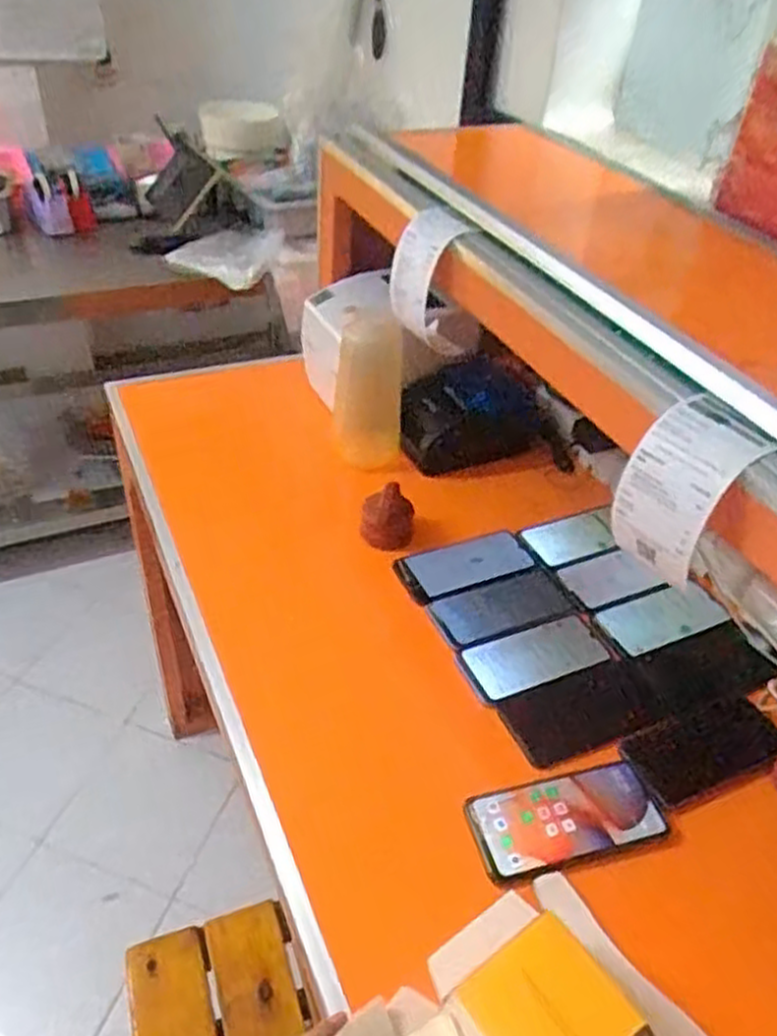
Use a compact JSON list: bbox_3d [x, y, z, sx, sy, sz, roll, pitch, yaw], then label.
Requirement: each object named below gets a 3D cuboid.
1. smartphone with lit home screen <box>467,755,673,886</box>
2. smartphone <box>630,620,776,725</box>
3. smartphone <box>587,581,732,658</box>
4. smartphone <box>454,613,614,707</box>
[{"bbox_3d":[0.158,0.265,0.685,0.167,0.016,0.078,-8,42,-16],"label":"smartphone with lit home screen"},{"bbox_3d":[0.330,0.162,0.825,0.144,0.010,0.083,-19,45,-11],"label":"smartphone"},{"bbox_3d":[0.306,0.110,0.878,0.143,0.012,0.075,-13,43,-20],"label":"smartphone"},{"bbox_3d":[0.157,0.151,0.835,0.157,0.014,0.072,-15,46,-16],"label":"smartphone"}]

